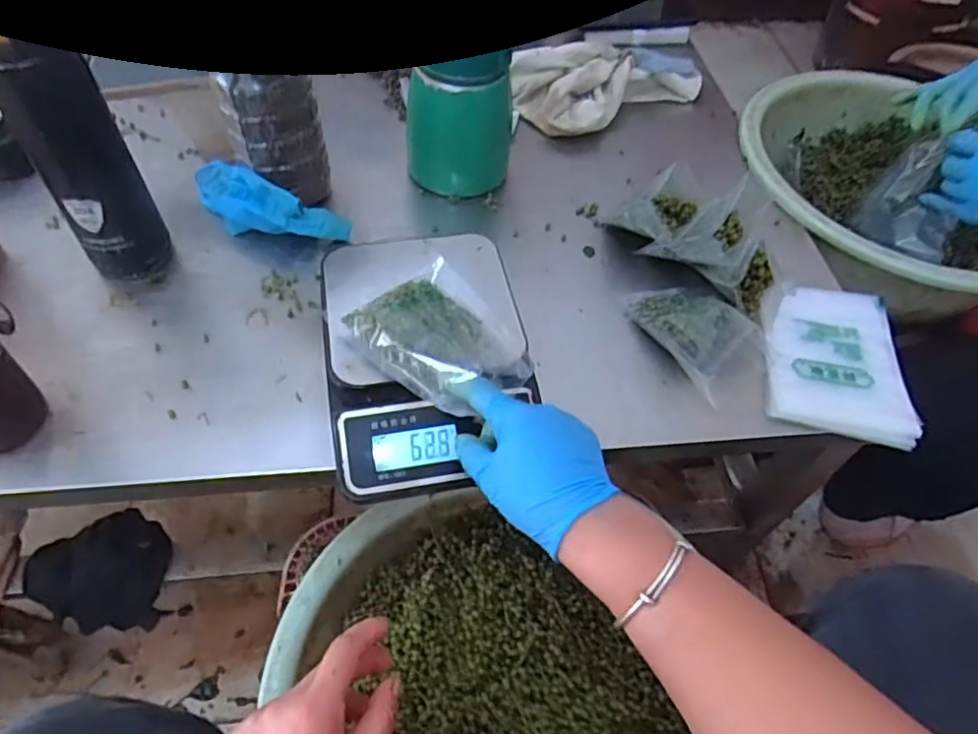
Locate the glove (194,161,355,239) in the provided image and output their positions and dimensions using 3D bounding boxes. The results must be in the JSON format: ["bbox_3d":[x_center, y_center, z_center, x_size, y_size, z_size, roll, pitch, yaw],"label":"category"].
[{"bbox_3d":[-0.219,-0.156,0.597,0.175,0.054,0.056,22,55,11],"label":"glove"}]

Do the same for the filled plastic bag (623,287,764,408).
[{"bbox_3d":[0.167,-0.035,0.527,0.071,0.056,0.128,-2,54,-6],"label":"filled plastic bag"}]

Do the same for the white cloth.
[{"bbox_3d":[0.150,-0.344,0.768,0.236,0.051,0.118,-17,57,-16],"label":"white cloth"}]

